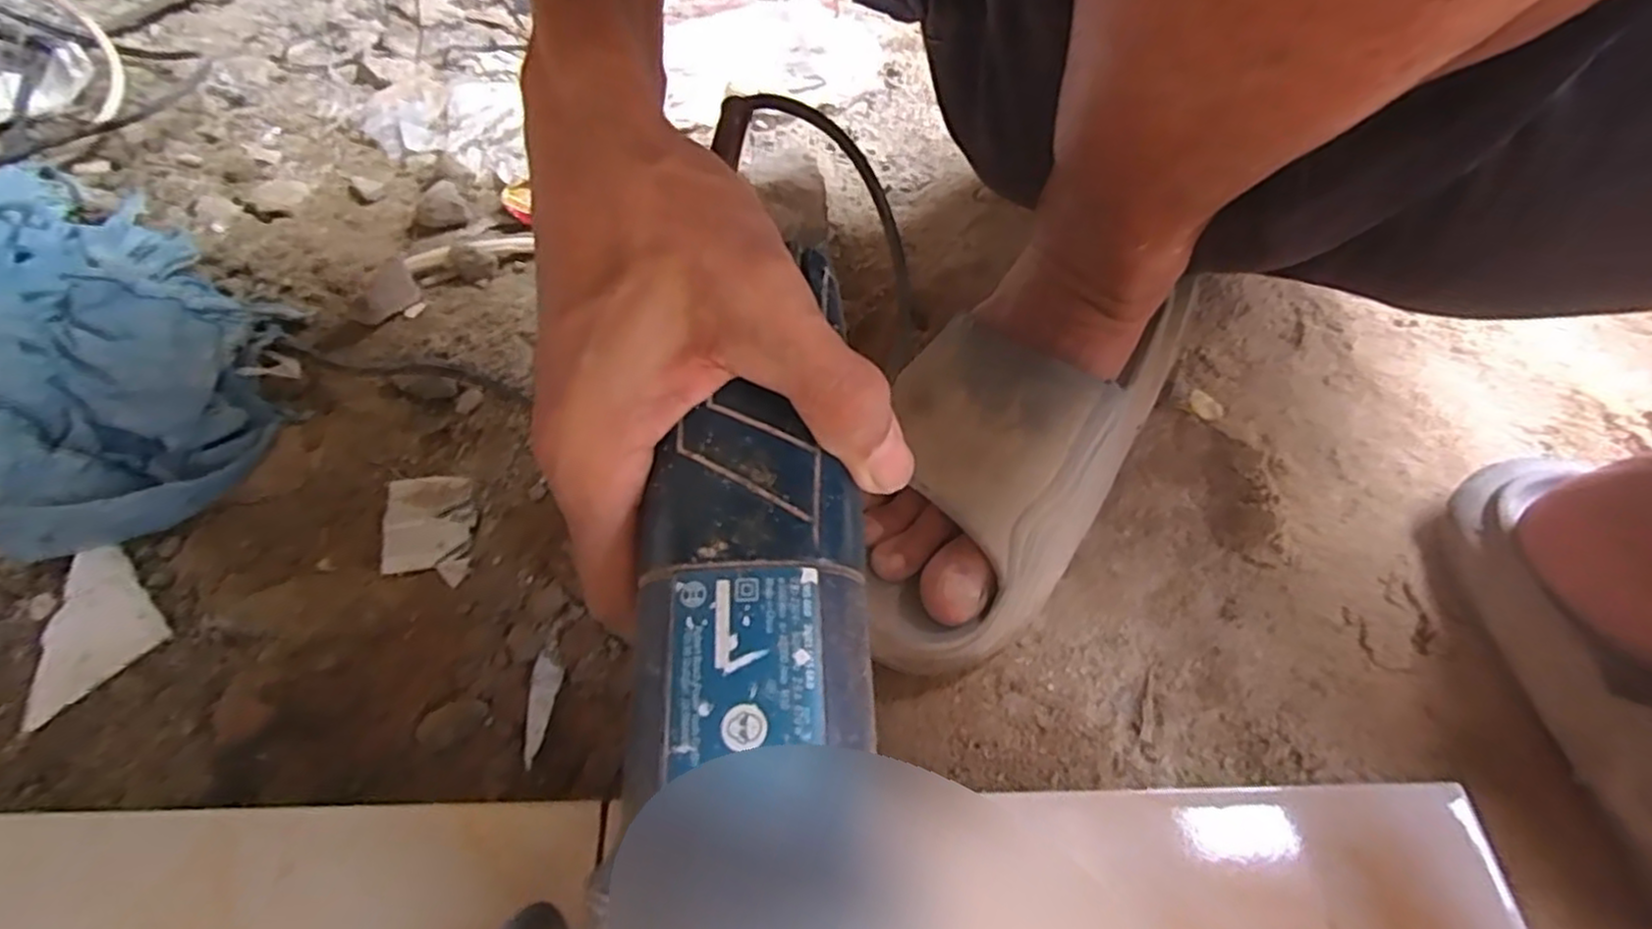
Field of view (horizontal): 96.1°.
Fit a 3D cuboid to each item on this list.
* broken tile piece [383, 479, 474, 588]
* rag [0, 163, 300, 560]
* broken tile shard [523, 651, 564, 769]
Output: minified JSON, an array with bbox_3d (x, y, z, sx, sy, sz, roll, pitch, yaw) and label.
[{"bbox_3d":[-0.207,0.031,0.384,0.043,0.004,0.060,-5,57,-8],"label":"broken tile piece"},{"bbox_3d":[-0.423,-0.067,0.396,0.279,0.069,0.196,25,58,12],"label":"rag"},{"bbox_3d":[-0.132,0.111,0.340,0.013,0.005,0.049,7,56,0],"label":"broken tile shard"}]

